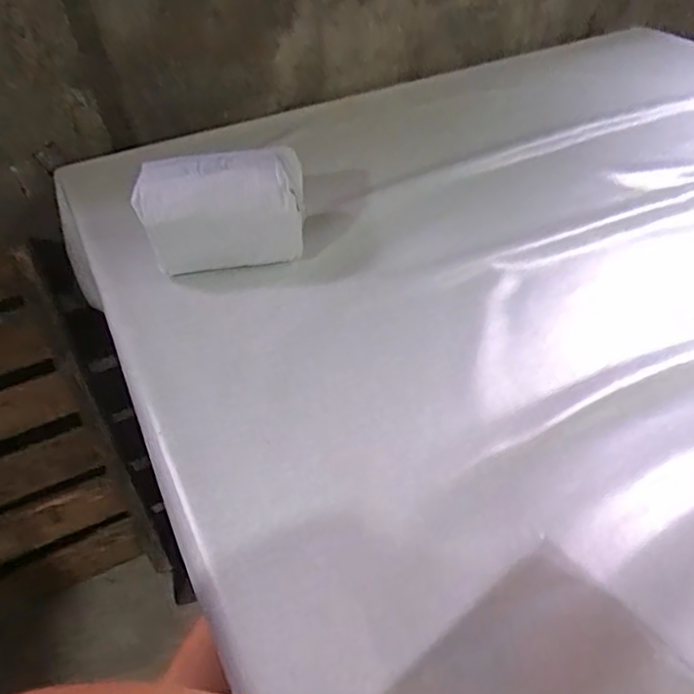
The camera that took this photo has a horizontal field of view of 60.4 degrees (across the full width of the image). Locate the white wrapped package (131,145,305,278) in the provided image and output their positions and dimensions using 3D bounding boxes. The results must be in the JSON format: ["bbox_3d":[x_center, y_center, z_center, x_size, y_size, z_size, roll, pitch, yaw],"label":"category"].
[{"bbox_3d":[-0.141,-0.154,0.692,0.181,0.121,0.071,-4,43,0],"label":"white wrapped package"}]

